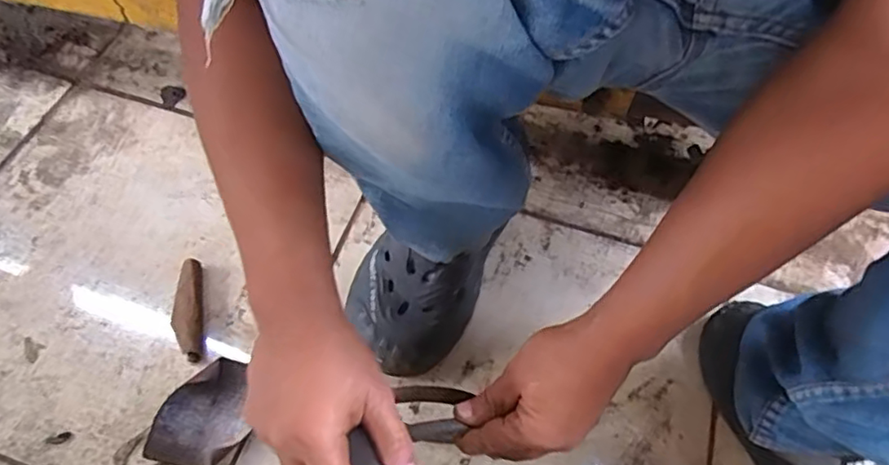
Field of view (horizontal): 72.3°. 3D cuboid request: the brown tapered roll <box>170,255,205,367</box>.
[{"bbox_3d":[-0.256,0.074,0.606,0.027,0.017,0.109,-8,58,-8],"label":"brown tapered roll"}]

